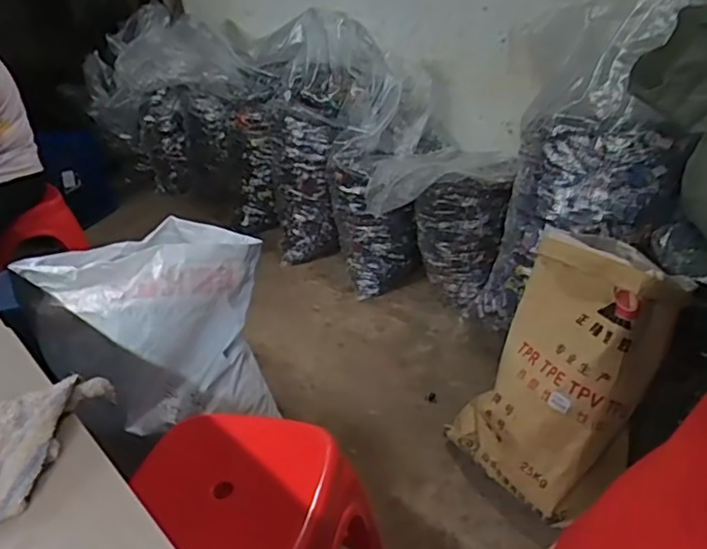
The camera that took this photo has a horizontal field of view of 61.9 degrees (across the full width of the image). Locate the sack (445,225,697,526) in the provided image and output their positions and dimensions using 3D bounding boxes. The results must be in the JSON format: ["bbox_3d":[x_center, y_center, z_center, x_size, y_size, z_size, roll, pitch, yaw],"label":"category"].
[{"bbox_3d":[0.465,0.202,1.280,0.229,0.556,0.337,13,16,-45],"label":"sack"}]

